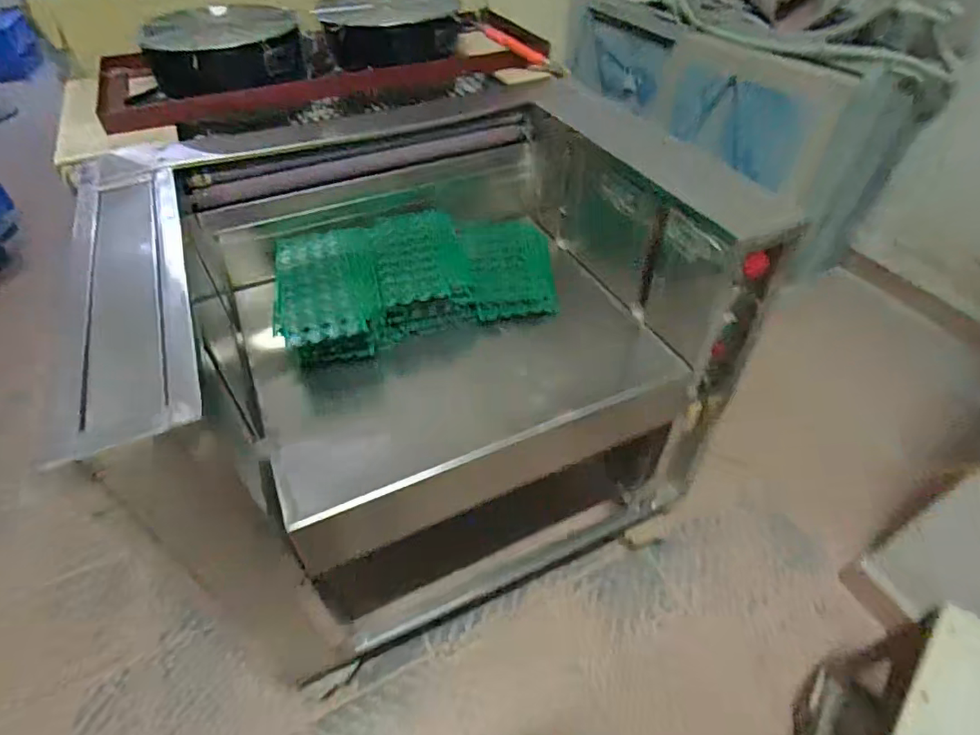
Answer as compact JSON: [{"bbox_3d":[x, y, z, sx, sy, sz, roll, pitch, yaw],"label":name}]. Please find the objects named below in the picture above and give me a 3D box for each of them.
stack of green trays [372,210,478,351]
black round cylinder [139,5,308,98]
[{"bbox_3d":[-0.139,-0.193,1.016,0.179,0.066,0.309,-10,47,-9],"label":"stack of green trays"},{"bbox_3d":[-0.551,-0.672,1.111,0.307,0.089,0.245,-24,51,-22],"label":"black round cylinder"}]

